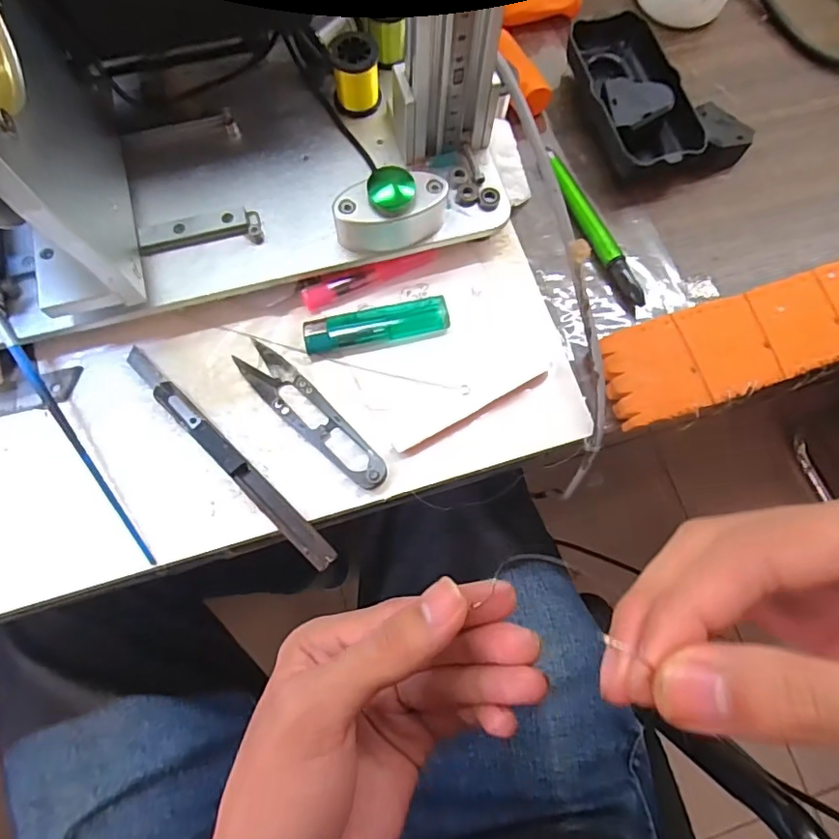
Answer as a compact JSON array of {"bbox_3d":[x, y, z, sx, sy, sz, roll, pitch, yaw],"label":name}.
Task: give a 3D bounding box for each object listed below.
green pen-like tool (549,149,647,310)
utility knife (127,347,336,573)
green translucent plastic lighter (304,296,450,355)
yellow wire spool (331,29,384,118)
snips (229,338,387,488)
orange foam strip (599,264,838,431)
[{"bbox_3d":[0.101,-0.112,0.316,0.013,0.010,0.106,-25,77,-8],"label":"green pen-like tool"},{"bbox_3d":[-0.098,0.018,0.272,0.152,0.010,0.012,43,78,9],"label":"utility knife"},{"bbox_3d":[-0.023,-0.051,0.293,0.077,0.010,0.020,-13,76,-5],"label":"green translucent plastic lighter"},{"bbox_3d":[-0.035,-0.190,0.299,0.025,0.032,0.022,21,75,4],"label":"yellow wire spool"},{"bbox_3d":[-0.056,-0.003,0.280,0.102,0.010,0.021,42,78,9],"label":"snips"},{"bbox_3d":[0.259,-0.068,0.305,0.333,0.017,0.052,-17,76,-6],"label":"orange foam strip"}]

